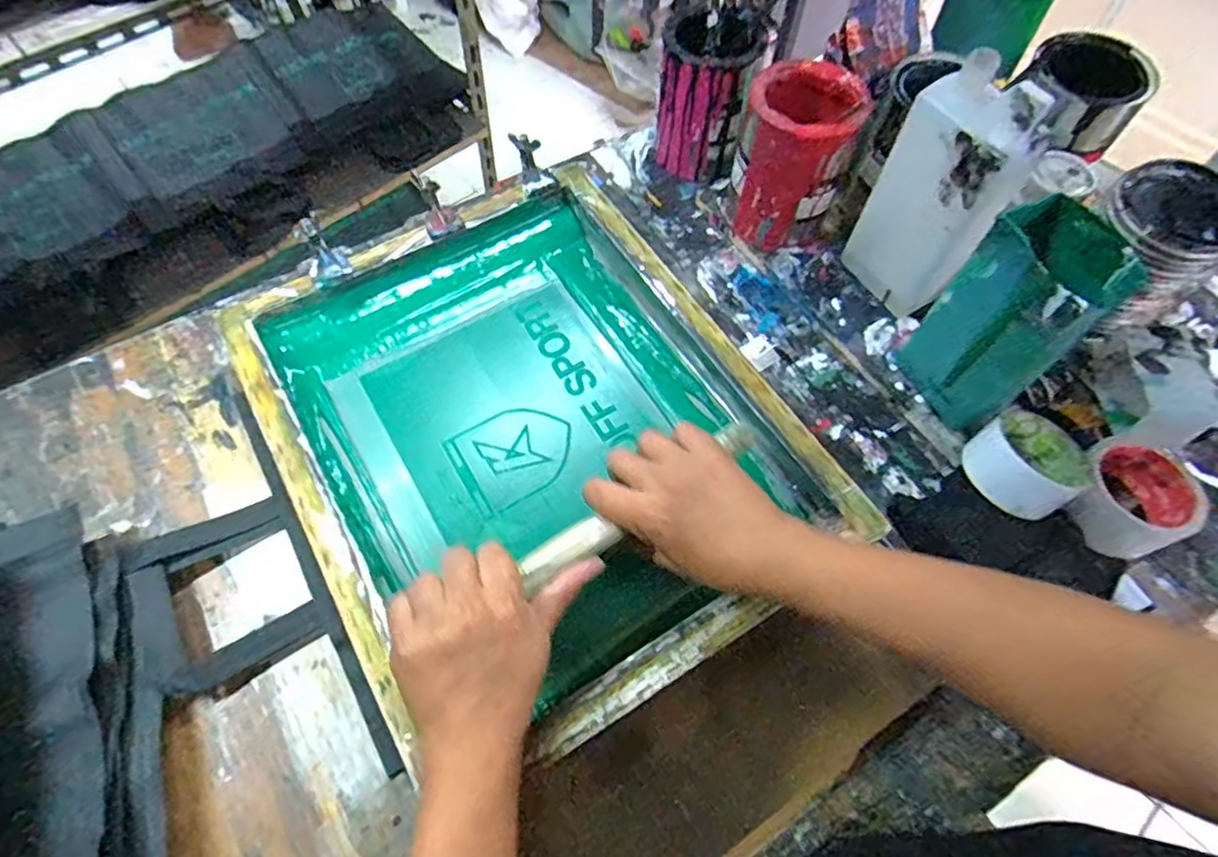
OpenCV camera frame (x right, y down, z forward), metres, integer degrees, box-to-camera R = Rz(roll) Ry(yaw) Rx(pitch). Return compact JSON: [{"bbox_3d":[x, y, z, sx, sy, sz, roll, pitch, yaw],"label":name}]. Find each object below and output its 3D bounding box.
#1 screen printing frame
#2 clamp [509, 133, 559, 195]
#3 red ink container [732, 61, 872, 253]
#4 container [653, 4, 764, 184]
[{"bbox_3d":[-0.067,-0.004,0.565,0.399,0.042,0.476,-26,67,-15],"label":"screen printing frame"},{"bbox_3d":[-0.080,-0.285,0.672,0.037,0.040,0.055,-16,63,-9],"label":"clamp"},{"bbox_3d":[0.180,-0.268,0.642,0.104,0.147,0.111,10,62,5],"label":"red ink container"},{"bbox_3d":[0.104,-0.361,0.697,0.097,0.144,0.093,11,62,5],"label":"container"}]

